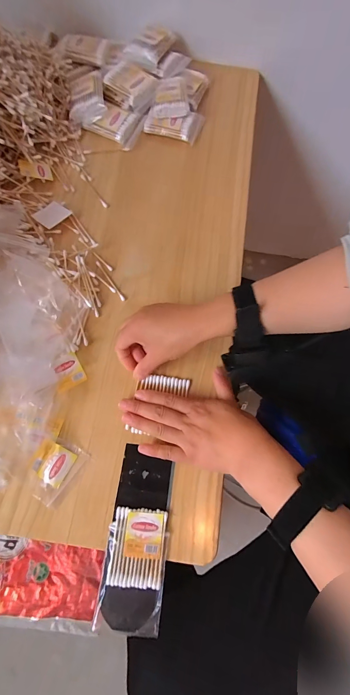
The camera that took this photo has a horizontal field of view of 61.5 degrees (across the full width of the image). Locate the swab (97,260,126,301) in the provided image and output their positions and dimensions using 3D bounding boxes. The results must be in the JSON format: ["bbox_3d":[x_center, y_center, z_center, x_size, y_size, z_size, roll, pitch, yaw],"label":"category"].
[{"bbox_3d":[-0.089,-0.092,0.403,0.006,0.004,0.071,-33,78,-11],"label":"swab"}]

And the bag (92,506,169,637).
[{"bbox_3d":[-0.043,0.231,0.309,0.064,0.008,0.111,7,74,0],"label":"bag"}]

